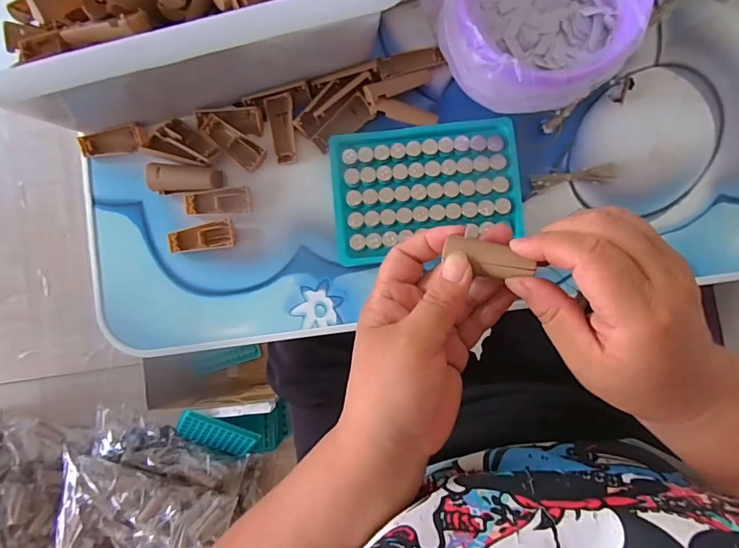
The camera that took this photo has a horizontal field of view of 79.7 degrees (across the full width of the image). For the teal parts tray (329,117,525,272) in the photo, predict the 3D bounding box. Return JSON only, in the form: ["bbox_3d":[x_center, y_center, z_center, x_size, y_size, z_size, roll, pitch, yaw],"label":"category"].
[{"bbox_3d":[0.041,-0.060,0.320,0.132,0.011,0.095,-6,90,4],"label":"teal parts tray"}]

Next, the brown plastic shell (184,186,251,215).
[{"bbox_3d":[-0.114,-0.055,0.335,0.049,0.009,0.020,-4,90,4],"label":"brown plastic shell"}]

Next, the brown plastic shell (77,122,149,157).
[{"bbox_3d":[-0.197,-0.103,0.342,0.055,0.010,0.020,-4,90,4],"label":"brown plastic shell"}]

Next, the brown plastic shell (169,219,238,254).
[{"bbox_3d":[-0.126,-0.028,0.332,0.051,0.005,0.020,-7,90,4],"label":"brown plastic shell"}]

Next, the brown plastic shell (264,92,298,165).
[{"bbox_3d":[-0.065,-0.108,0.332,0.020,0.007,0.050,-9,90,4],"label":"brown plastic shell"}]

